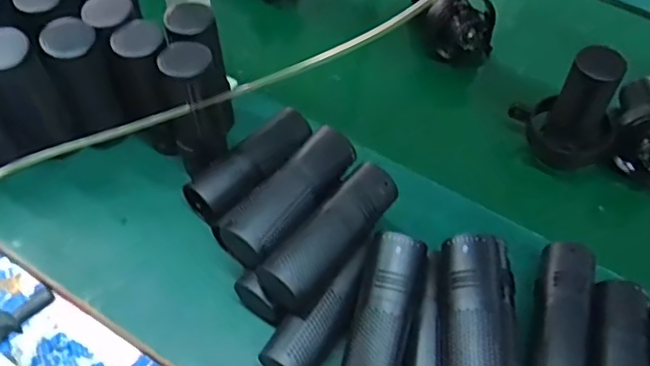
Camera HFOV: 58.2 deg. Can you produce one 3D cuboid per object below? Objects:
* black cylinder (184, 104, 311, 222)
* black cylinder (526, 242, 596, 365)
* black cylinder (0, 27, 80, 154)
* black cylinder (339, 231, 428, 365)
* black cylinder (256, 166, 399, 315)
[{"bbox_3d":[-0.085,-0.021,0.676,0.061,0.058,0.161,37,60,20],"label":"black cylinder"},{"bbox_3d":[0.233,0.139,0.583,0.054,0.049,0.161,17,55,8],"label":"black cylinder"},{"bbox_3d":[-0.325,-0.093,0.638,0.054,0.142,0.051,-34,63,-25],"label":"black cylinder"},{"bbox_3d":[0.056,0.133,0.560,0.058,0.052,0.164,14,75,6],"label":"black cylinder"},{"bbox_3d":[0.007,0.049,0.572,0.055,0.053,0.158,35,59,19],"label":"black cylinder"}]

